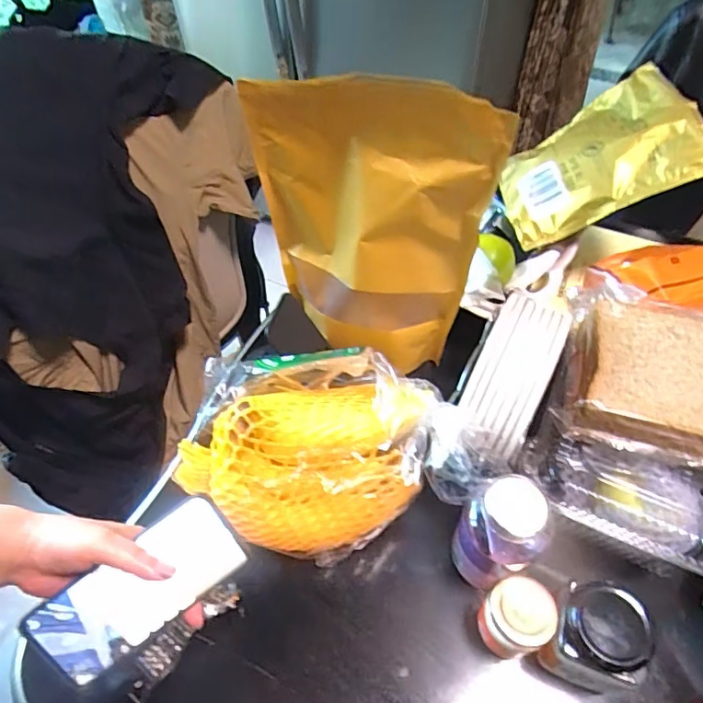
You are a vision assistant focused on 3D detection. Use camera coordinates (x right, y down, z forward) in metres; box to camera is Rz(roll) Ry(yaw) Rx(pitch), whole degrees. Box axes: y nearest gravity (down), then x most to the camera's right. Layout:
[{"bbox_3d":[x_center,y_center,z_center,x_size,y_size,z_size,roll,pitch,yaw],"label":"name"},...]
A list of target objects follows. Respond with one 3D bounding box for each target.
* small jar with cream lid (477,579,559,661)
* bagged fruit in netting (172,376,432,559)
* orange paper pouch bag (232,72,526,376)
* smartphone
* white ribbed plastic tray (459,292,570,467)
[{"bbox_3d":[0.131,0.214,0.417,0.048,0.078,0.048,-2,52,2],"label":"small jar with cream lid"},{"bbox_3d":[-0.048,0.092,0.472,0.219,0.102,0.145,7,53,9],"label":"bagged fruit in netting"},{"bbox_3d":[0.004,-0.108,0.500,0.217,0.313,0.051,20,53,11],"label":"orange paper pouch bag"},{"bbox_3d":[-0.166,0.188,0.411,0.154,0.075,0.005,-37,15,-15],"label":"smartphone"},{"bbox_3d":[0.141,0.021,0.448,0.067,0.049,0.153,21,77,18],"label":"white ribbed plastic tray"}]

